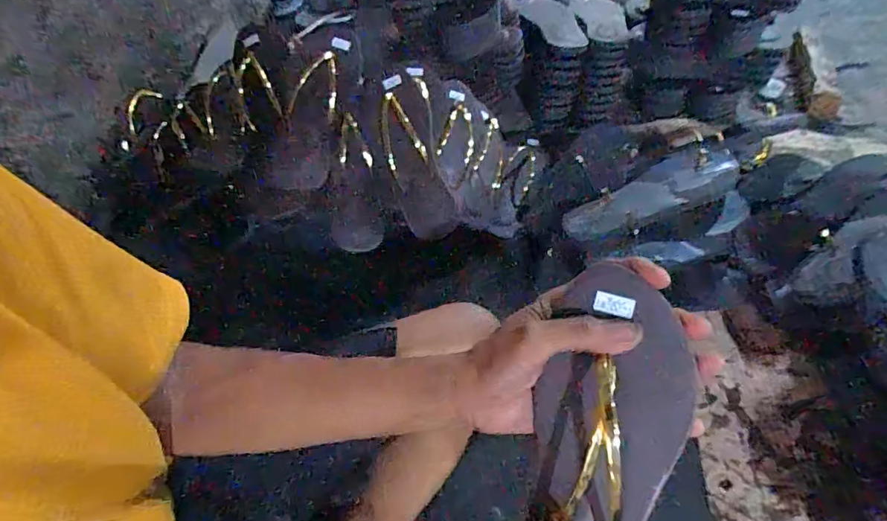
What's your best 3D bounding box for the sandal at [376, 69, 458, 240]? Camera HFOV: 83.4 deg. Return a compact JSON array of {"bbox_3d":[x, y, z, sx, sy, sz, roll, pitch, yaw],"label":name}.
[{"bbox_3d":[-0.045,-0.139,0.686,0.087,0.064,0.233,-15,91,-7],"label":"sandal"}]

